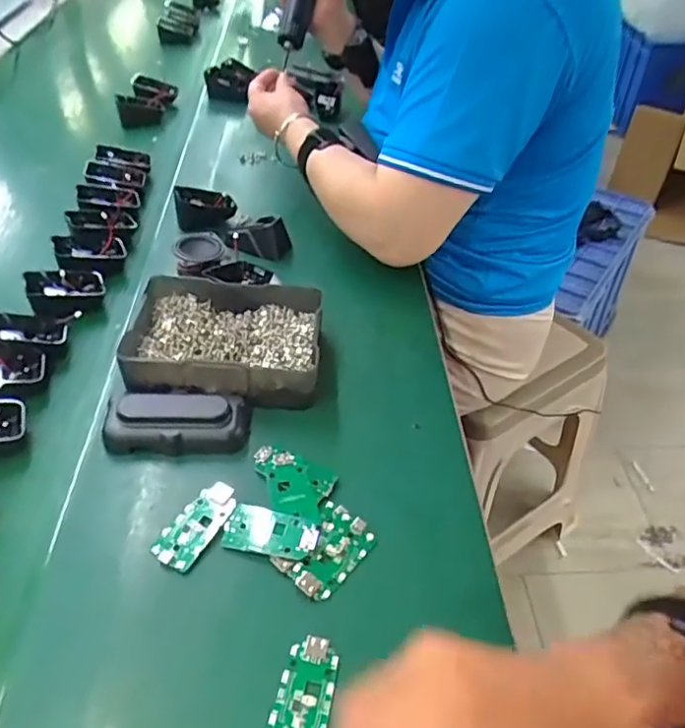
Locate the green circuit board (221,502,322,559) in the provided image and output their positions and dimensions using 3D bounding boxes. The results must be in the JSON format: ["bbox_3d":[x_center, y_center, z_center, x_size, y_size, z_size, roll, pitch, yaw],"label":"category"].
[{"bbox_3d":[-0.048,0.112,0.402,0.063,0.008,0.031,11,46,8],"label":"green circuit board"}]

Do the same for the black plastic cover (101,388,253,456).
[{"bbox_3d":[-0.126,0.037,0.460,0.103,0.026,0.057,1,46,-2],"label":"black plastic cover"}]

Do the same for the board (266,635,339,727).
[{"bbox_3d":[-0.022,0.187,0.335,0.032,0.005,0.063,11,44,6],"label":"board"}]

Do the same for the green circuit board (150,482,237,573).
[{"bbox_3d":[-0.100,0.108,0.404,0.029,0.009,0.062,24,49,20],"label":"green circuit board"}]

